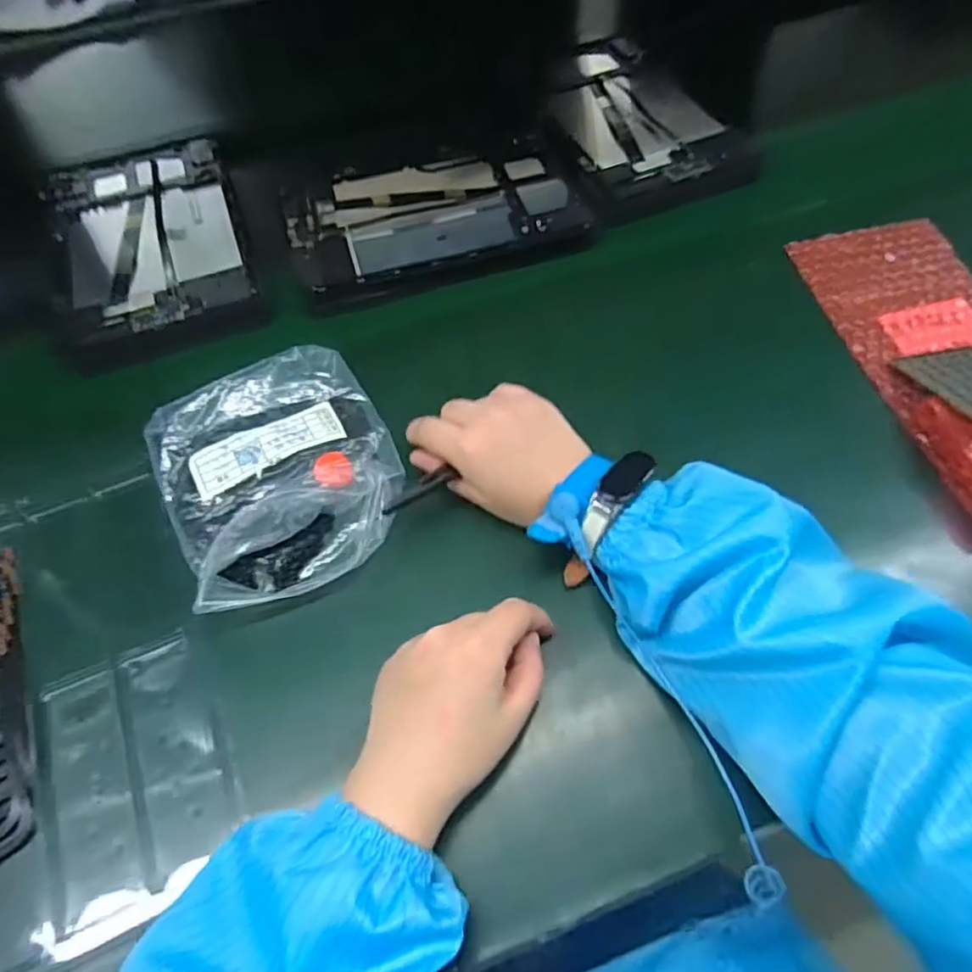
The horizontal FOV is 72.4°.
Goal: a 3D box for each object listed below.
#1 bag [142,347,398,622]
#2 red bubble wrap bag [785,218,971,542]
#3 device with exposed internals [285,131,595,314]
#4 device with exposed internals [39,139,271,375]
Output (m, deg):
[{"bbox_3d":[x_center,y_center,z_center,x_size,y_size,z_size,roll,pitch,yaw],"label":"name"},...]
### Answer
[{"bbox_3d":[-0.132,-0.014,0.422,0.141,0.020,0.171,-25,59,-13],"label":"bag"},{"bbox_3d":[0.327,-0.093,0.456,0.126,0.030,0.272,-12,57,-5],"label":"red bubble wrap bag"},{"bbox_3d":[-0.042,-0.224,0.549,0.231,0.014,0.166,-18,58,-9],"label":"device with exposed internals"},{"bbox_3d":[-0.274,-0.202,0.541,0.145,0.011,0.256,-19,58,-9],"label":"device with exposed internals"}]

